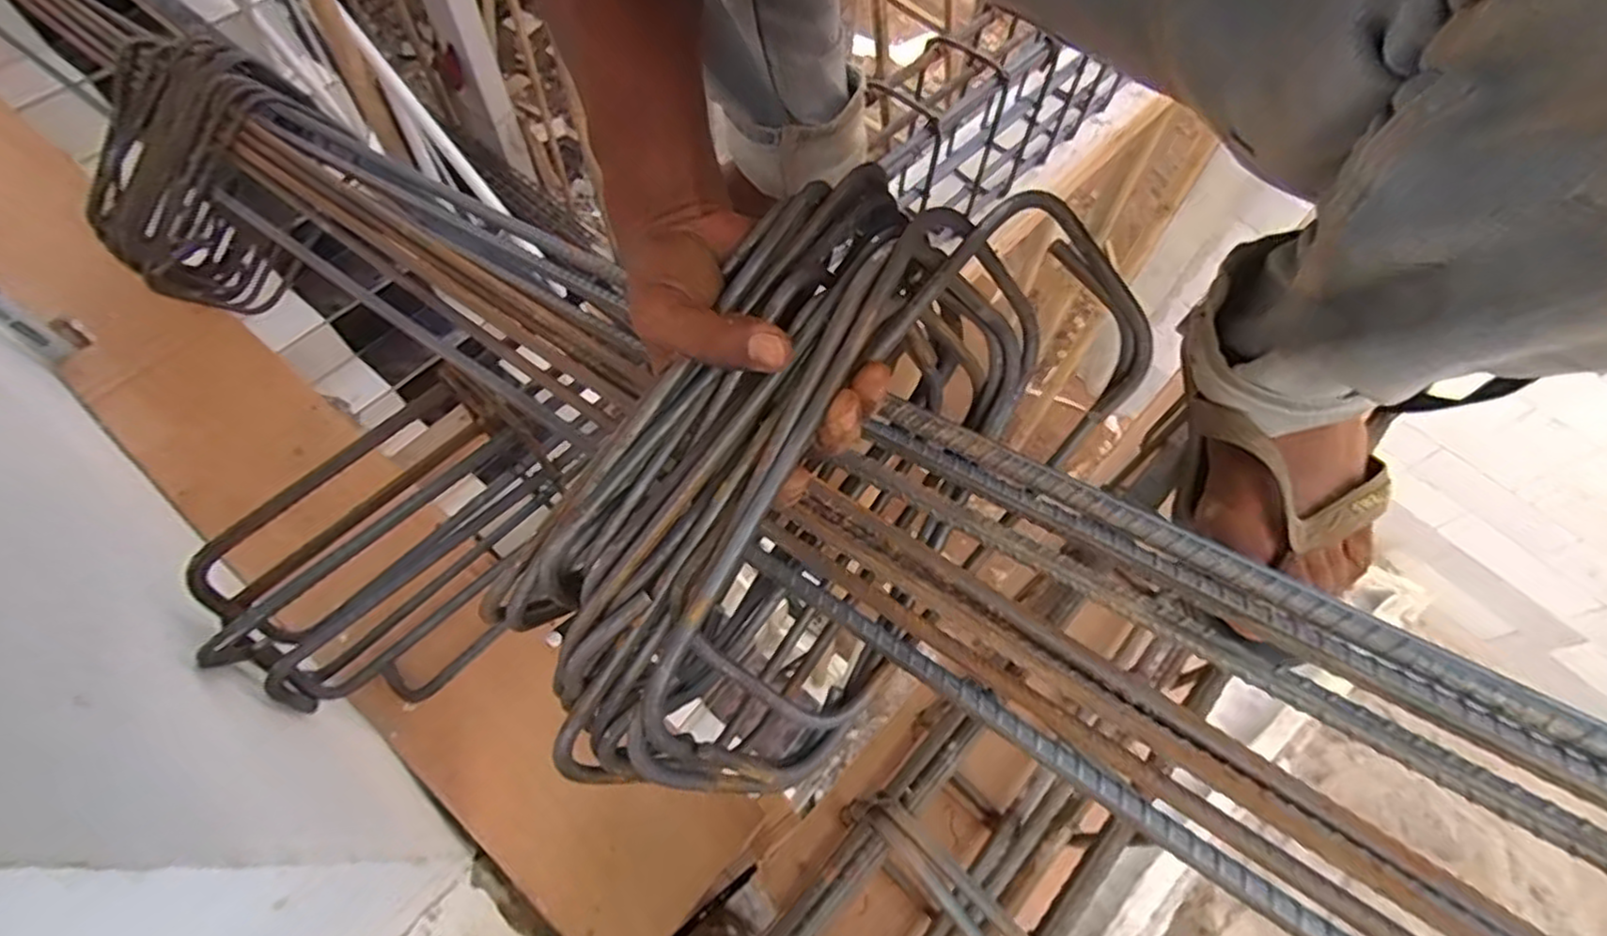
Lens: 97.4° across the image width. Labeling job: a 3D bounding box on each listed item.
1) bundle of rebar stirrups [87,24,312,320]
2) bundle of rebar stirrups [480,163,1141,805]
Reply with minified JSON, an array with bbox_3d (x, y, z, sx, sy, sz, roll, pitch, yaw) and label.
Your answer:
[{"bbox_3d":[-0.661,-0.330,0.794,0.279,0.137,0.260,36,98,24],"label":"bundle of rebar stirrups"},{"bbox_3d":[0.008,0.008,0.330,0.145,0.140,0.310,39,88,29],"label":"bundle of rebar stirrups"}]

